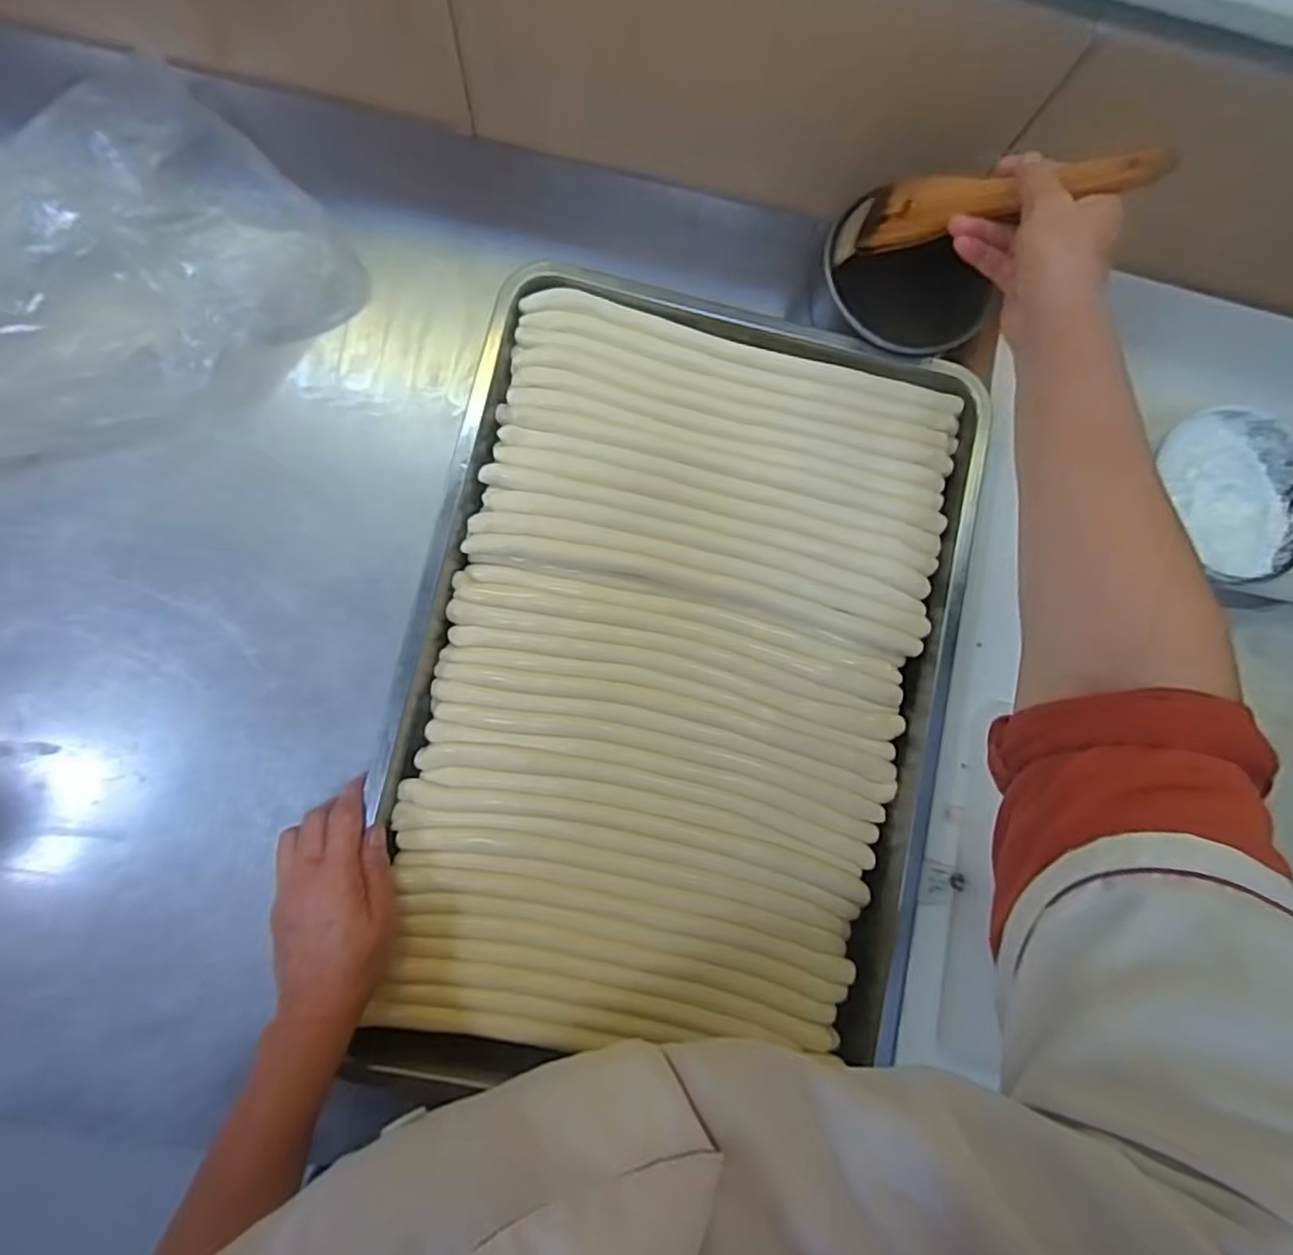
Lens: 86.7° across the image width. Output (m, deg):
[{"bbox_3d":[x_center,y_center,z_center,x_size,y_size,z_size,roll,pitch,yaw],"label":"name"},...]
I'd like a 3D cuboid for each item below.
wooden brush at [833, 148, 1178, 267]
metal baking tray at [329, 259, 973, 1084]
[{"bbox_3d":[0.213,-0.277,0.443,0.016,0.212,0.041,-10,110,-38],"label":"wooden brush"},{"bbox_3d":[0.029,0.042,0.517,0.384,0.046,0.560,10,84,-4],"label":"metal baking tray"}]

